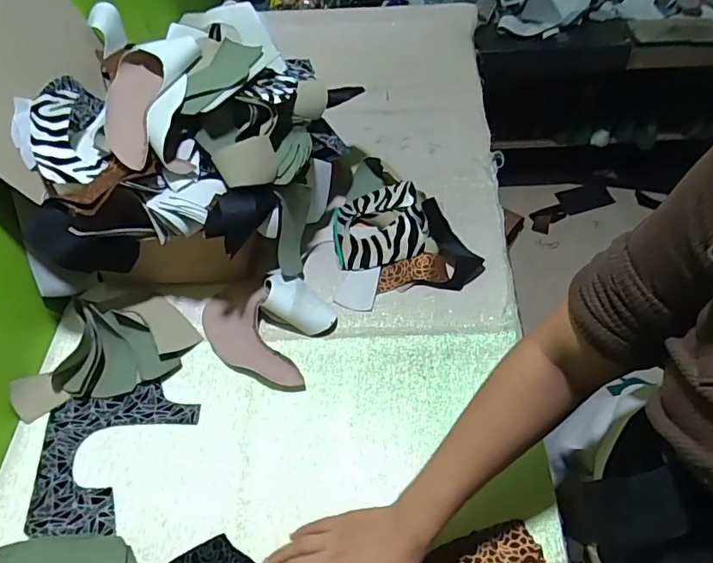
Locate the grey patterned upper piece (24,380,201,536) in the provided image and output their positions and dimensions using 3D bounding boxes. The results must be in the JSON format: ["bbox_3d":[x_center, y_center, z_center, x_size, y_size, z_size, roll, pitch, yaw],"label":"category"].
[{"bbox_3d":[-0.271,0.195,0.577,0.172,0.006,0.161,-8,55,-1],"label":"grey patterned upper piece"}]

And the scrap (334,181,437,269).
[{"bbox_3d":[0.032,-0.083,0.718,0.127,0.057,0.123,-9,55,-2],"label":"scrap"}]

